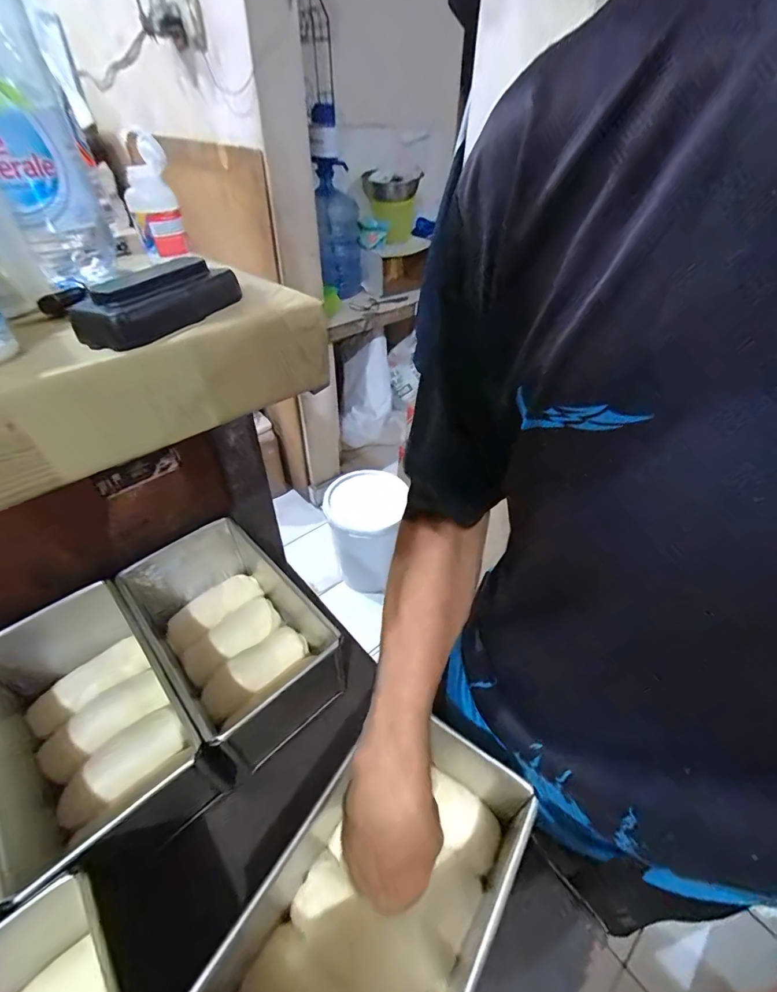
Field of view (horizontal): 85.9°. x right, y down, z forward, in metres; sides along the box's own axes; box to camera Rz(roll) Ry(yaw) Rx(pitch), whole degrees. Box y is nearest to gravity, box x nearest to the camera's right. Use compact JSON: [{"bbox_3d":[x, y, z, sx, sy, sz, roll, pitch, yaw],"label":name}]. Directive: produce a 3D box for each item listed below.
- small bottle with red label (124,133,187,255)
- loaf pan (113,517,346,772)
[{"bbox_3d":[-0.188,-0.235,0.332,0.035,0.074,0.029,-17,46,-18],"label":"small bottle with red label"},{"bbox_3d":[-0.201,0.169,0.542,0.180,0.125,0.283,-33,52,-31],"label":"loaf pan"}]

